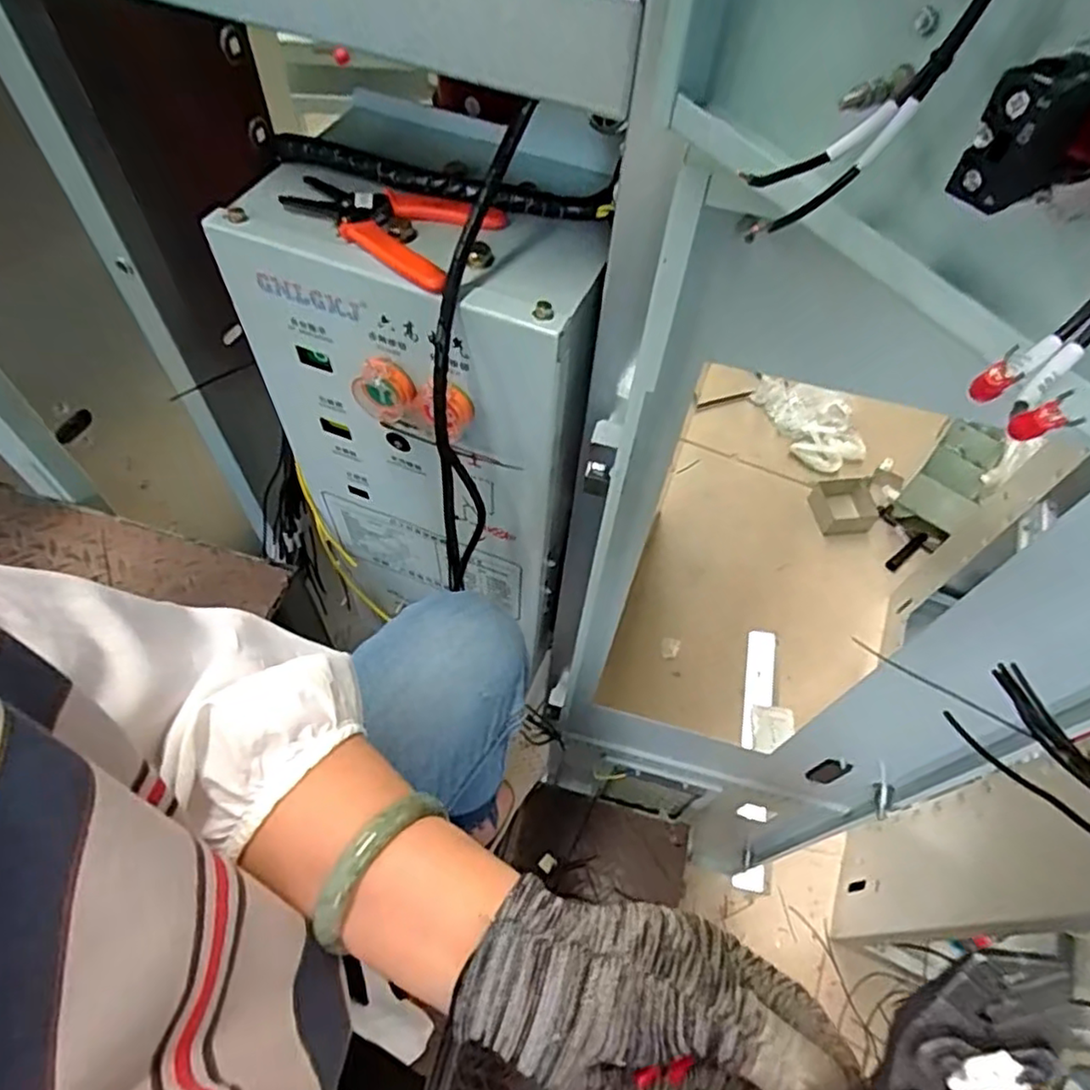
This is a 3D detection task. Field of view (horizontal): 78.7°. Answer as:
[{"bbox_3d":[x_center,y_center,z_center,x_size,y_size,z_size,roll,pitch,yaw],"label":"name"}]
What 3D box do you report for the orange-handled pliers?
[{"bbox_3d":[-0.114,-0.225,0.460,0.140,0.014,0.098,20,59,10],"label":"orange-handled pliers"}]

